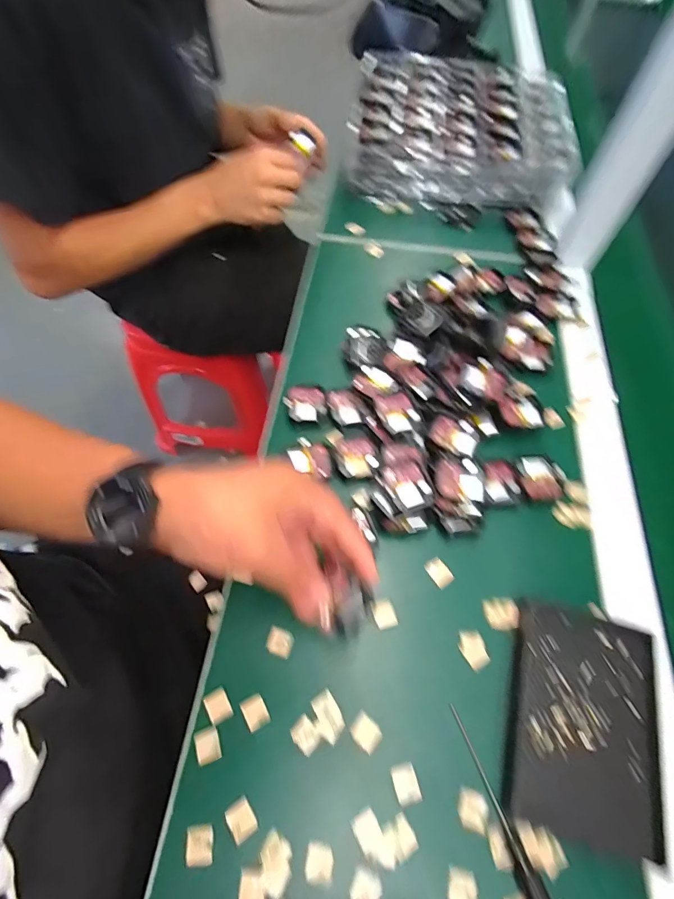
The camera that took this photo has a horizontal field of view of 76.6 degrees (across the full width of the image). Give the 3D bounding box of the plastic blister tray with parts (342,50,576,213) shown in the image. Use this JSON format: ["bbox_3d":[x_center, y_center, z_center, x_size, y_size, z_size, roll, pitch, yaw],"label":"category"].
[{"bbox_3d":[0.173,-0.460,0.611,0.290,0.062,0.255,8,61,3],"label":"plastic blister tray with parts"}]

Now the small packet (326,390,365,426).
[{"bbox_3d":[0.009,-0.042,0.418,0.034,0.009,0.039,-14,62,-9],"label":"small packet"}]

